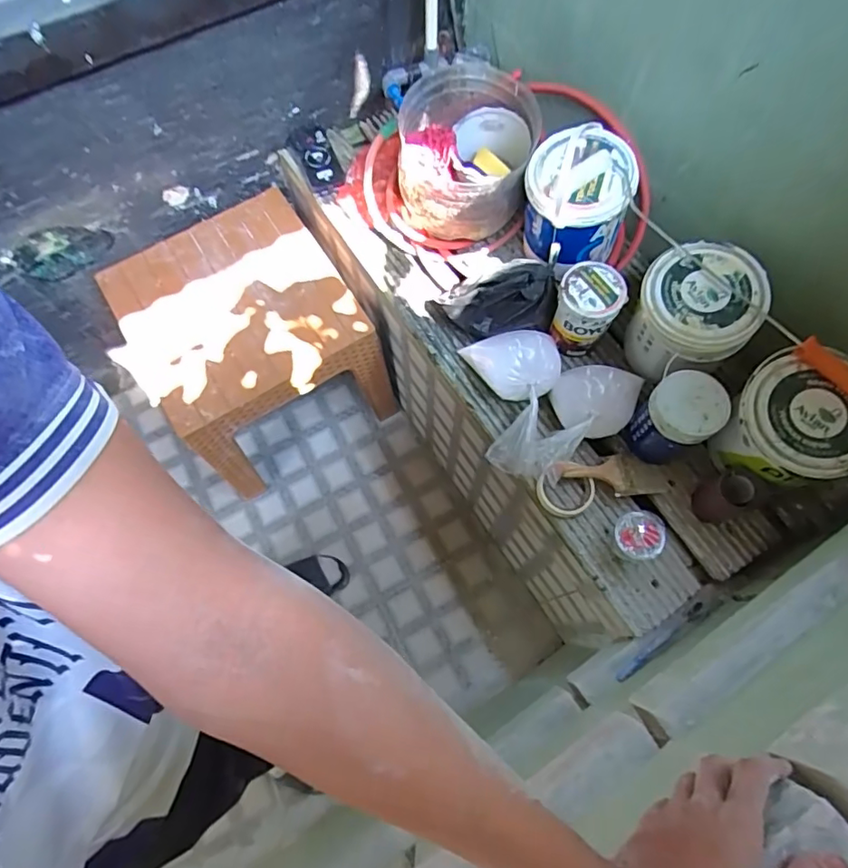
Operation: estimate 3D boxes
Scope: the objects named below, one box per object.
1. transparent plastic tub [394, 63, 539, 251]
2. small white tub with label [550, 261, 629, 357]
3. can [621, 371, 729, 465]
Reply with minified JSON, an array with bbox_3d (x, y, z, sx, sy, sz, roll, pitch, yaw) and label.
[{"bbox_3d":[0.074,-0.515,1.038,0.239,0.219,0.247,0,70,0],"label":"transparent plastic tub"},{"bbox_3d":[0.284,-0.221,0.975,0.104,0.157,0.101,0,70,0],"label":"small white tub with label"},{"bbox_3d":[0.407,-0.019,0.905,0.103,0.174,0.104,0,70,0],"label":"can"}]

